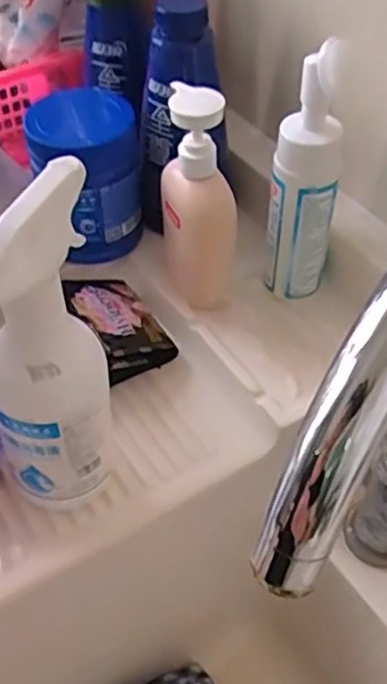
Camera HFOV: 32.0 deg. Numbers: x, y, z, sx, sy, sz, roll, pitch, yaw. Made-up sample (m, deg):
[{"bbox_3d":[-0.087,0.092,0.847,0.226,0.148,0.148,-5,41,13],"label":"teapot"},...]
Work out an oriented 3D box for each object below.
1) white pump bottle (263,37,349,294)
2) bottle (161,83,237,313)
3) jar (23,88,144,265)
[{"bbox_3d":[0.081,-0.119,0.493,0.048,0.194,0.041,8,50,8],"label":"white pump bottle"},{"bbox_3d":[0.003,-0.103,0.517,0.056,0.170,0.059,-3,49,-2],"label":"bottle"},{"bbox_3d":[-0.093,-0.145,0.578,0.087,0.121,0.098,-19,52,-15],"label":"jar"}]

